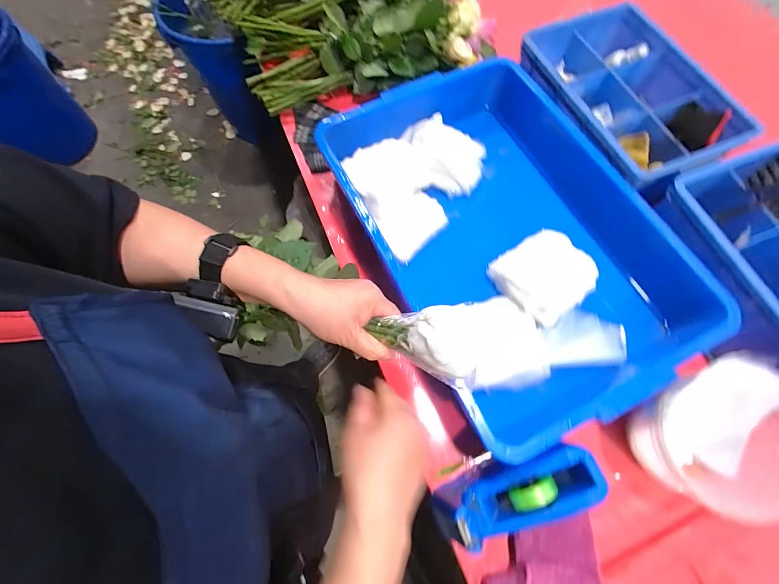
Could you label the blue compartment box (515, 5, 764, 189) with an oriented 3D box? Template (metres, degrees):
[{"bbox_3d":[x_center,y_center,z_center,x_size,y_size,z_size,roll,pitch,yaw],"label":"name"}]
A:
[{"bbox_3d":[0.424,-0.350,0.633,0.256,0.082,0.367,-23,72,-8],"label":"blue compartment box"}]

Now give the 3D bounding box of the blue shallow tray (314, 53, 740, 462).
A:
[{"bbox_3d":[0.175,-0.110,0.591,0.406,0.137,0.577,-28,72,-9],"label":"blue shallow tray"}]

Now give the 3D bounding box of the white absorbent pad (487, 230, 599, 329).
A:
[{"bbox_3d":[0.245,-0.031,0.551,0.128,0.027,0.133,-43,67,3],"label":"white absorbent pad"}]

